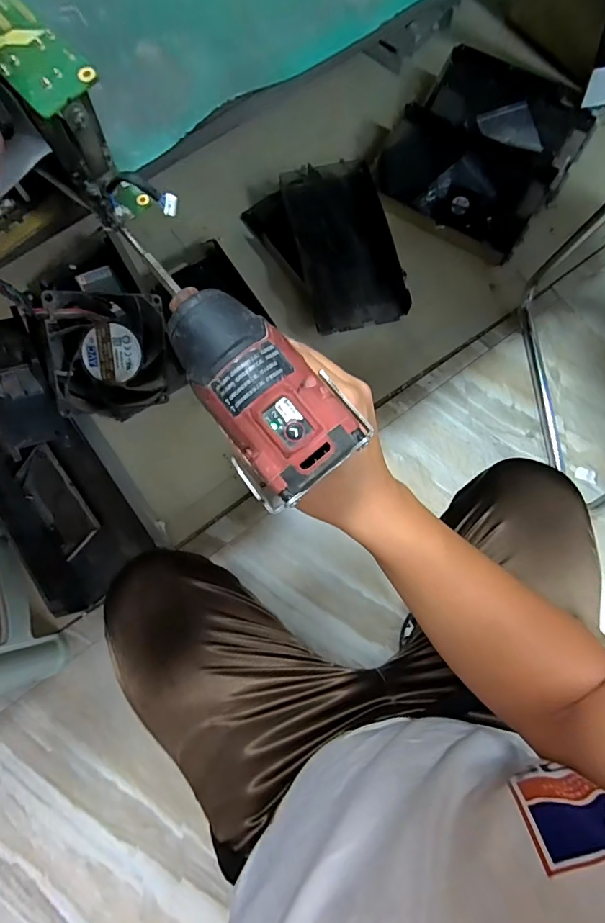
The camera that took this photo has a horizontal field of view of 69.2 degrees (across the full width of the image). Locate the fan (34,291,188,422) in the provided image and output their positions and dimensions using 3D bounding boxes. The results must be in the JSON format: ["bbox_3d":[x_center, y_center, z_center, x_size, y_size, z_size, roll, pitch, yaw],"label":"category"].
[{"bbox_3d":[-0.136,-0.077,0.316,0.088,0.025,0.084,-22,120,-38],"label":"fan"}]

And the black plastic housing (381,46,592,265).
[{"bbox_3d":[0.429,-0.743,1.053,0.395,0.080,0.495,32,81,7],"label":"black plastic housing"}]

